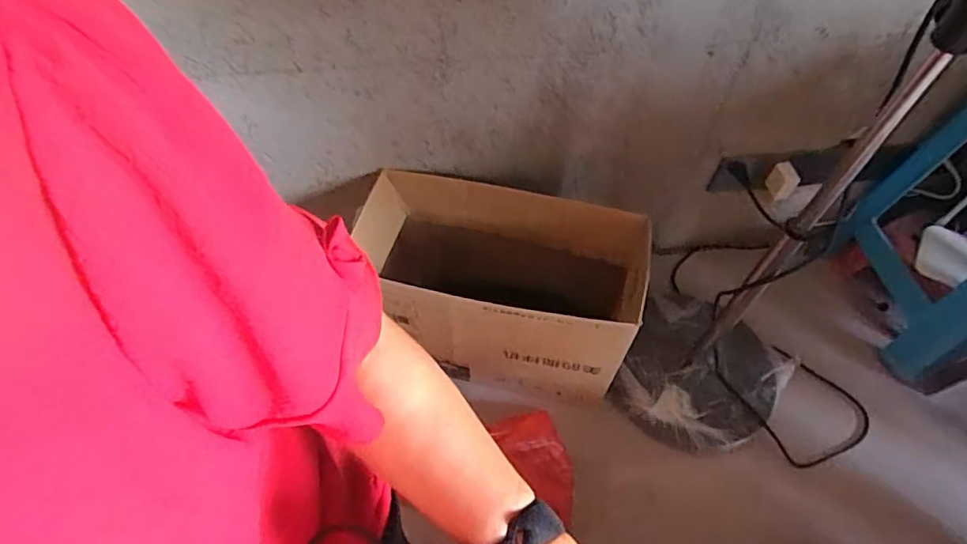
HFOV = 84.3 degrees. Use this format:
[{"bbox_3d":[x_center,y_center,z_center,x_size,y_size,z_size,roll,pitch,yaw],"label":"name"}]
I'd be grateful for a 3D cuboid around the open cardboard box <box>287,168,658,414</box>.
[{"bbox_3d":[0.044,0.041,0.903,0.408,0.294,0.226,12,56,6],"label":"open cardboard box"}]

